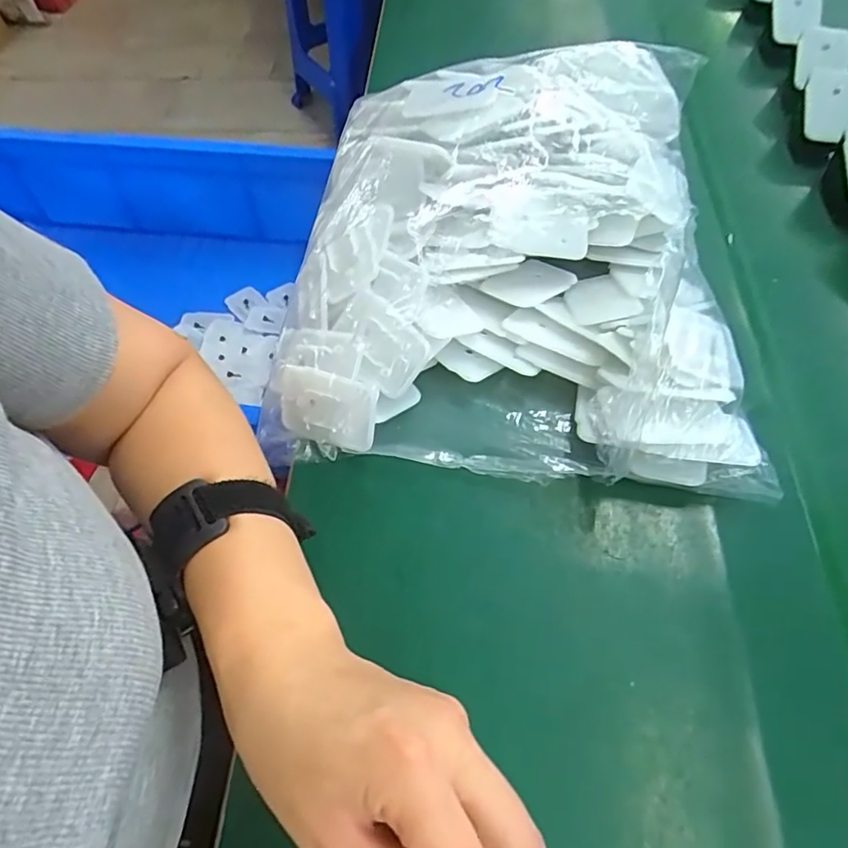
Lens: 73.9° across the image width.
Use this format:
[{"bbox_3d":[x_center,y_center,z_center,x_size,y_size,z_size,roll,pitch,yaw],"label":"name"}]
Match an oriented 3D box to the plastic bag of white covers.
[{"bbox_3d":[0.057,-0.119,0.371,0.288,0.101,0.298,7,60,7],"label":"plastic bag of white covers"}]

